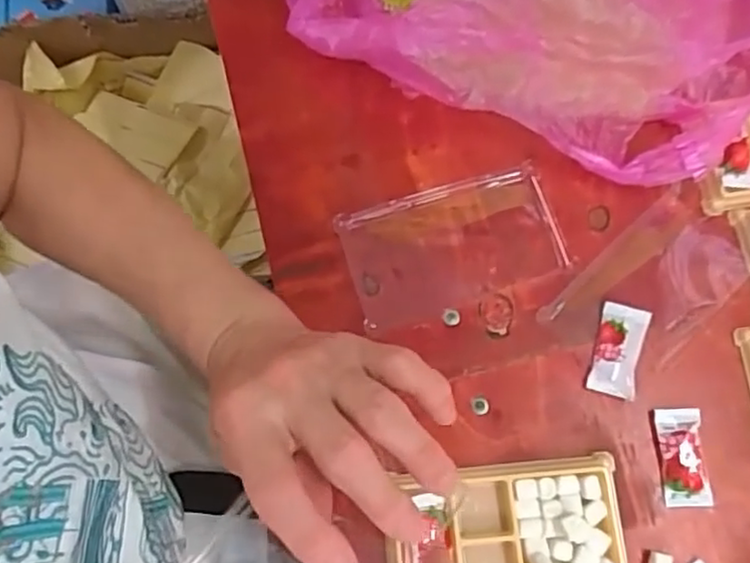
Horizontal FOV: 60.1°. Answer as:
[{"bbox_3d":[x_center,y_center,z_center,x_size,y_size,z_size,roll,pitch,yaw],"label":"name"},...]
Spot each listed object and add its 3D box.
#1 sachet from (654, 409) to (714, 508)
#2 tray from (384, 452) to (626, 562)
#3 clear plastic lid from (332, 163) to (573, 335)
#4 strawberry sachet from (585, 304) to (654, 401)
[{"bbox_3d":[0.184,0.105,0.388,0.025,0.008,0.056,-2,75,0],"label":"sachet"},{"bbox_3d":[0.076,0.148,0.375,0.134,0.020,0.077,-4,75,-1],"label":"tray"},{"bbox_3d":[0.051,-0.024,0.422,0.138,0.015,0.078,-17,75,-4],"label":"clear plastic lid"},{"bbox_3d":[0.151,0.043,0.405,0.028,0.005,0.057,17,75,5],"label":"strawberry sachet"}]

